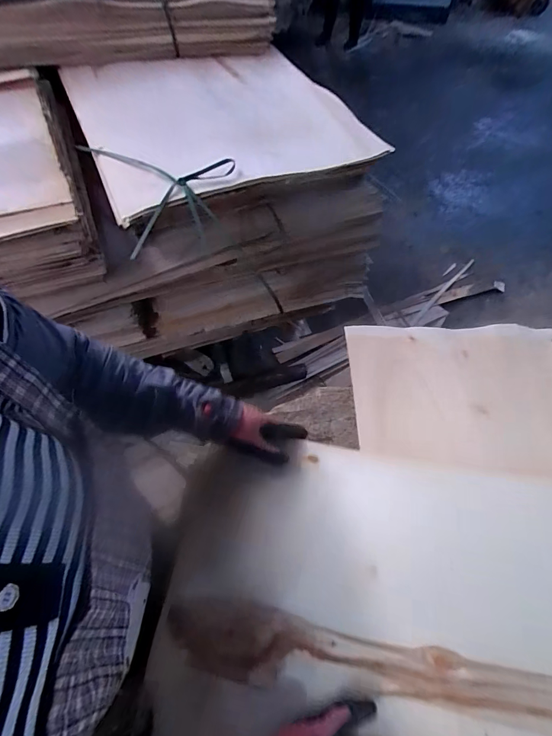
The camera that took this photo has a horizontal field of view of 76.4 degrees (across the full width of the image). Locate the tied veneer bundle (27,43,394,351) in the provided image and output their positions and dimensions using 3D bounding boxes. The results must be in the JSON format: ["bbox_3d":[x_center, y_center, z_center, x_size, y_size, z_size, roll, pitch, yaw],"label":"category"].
[{"bbox_3d":[-0.129,-0.477,0.993,0.751,0.416,0.585,-15,60,-13],"label":"tied veneer bundle"}]

